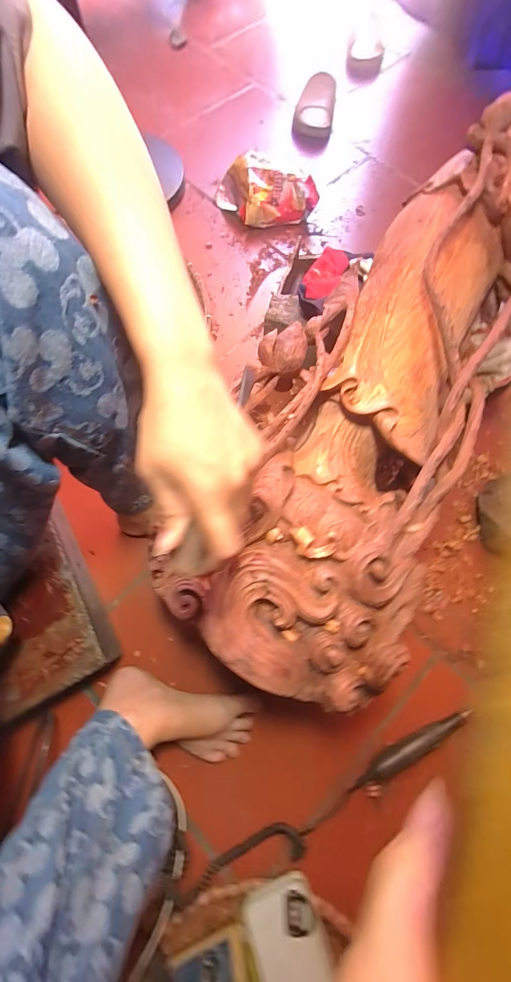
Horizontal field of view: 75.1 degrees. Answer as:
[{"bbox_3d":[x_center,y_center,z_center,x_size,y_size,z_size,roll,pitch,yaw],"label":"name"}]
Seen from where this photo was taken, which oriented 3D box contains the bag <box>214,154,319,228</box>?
[{"bbox_3d":[0.023,-0.682,0.762,0.235,0.076,0.125,3,72,2],"label":"bag"}]

